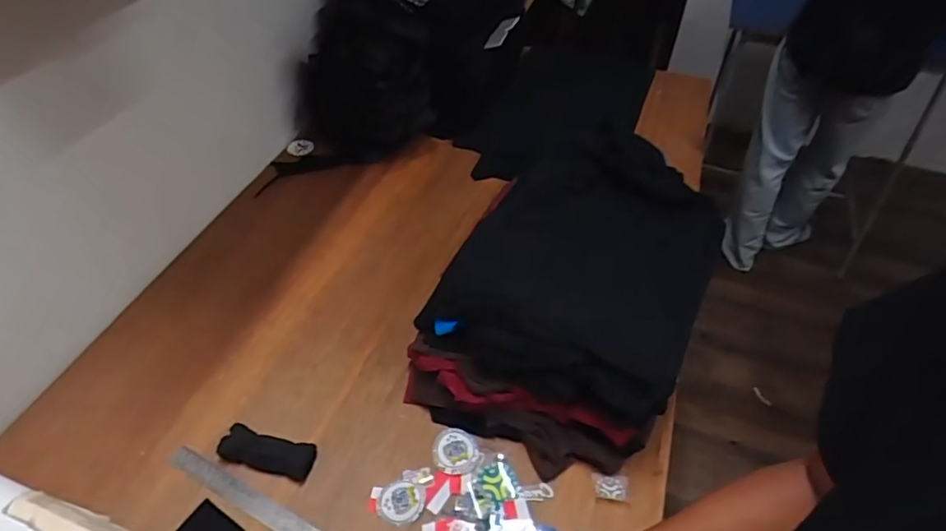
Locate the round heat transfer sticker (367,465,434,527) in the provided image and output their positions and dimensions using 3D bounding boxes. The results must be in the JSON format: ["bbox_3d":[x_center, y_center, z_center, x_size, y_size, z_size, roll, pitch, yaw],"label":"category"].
[{"bbox_3d":[-0.097,0.302,0.755,0.072,0.010,0.077,12,47,8],"label":"round heat transfer sticker"}]

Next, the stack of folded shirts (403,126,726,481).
[{"bbox_3d":[0.179,0.011,0.910,0.347,0.168,0.573,23,49,18],"label":"stack of folded shirts"}]

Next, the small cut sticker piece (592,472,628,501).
[{"bbox_3d":[0.188,0.301,0.773,0.046,0.005,0.037,3,46,0],"label":"small cut sticker piece"}]

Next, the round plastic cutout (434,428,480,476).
[{"bbox_3d":[-0.024,0.259,0.797,0.063,0.010,0.061,1,46,-1],"label":"round plastic cutout"}]

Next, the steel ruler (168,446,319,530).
[{"bbox_3d":[-0.268,0.318,0.736,0.322,0.005,0.029,23,51,17],"label":"steel ruler"}]

